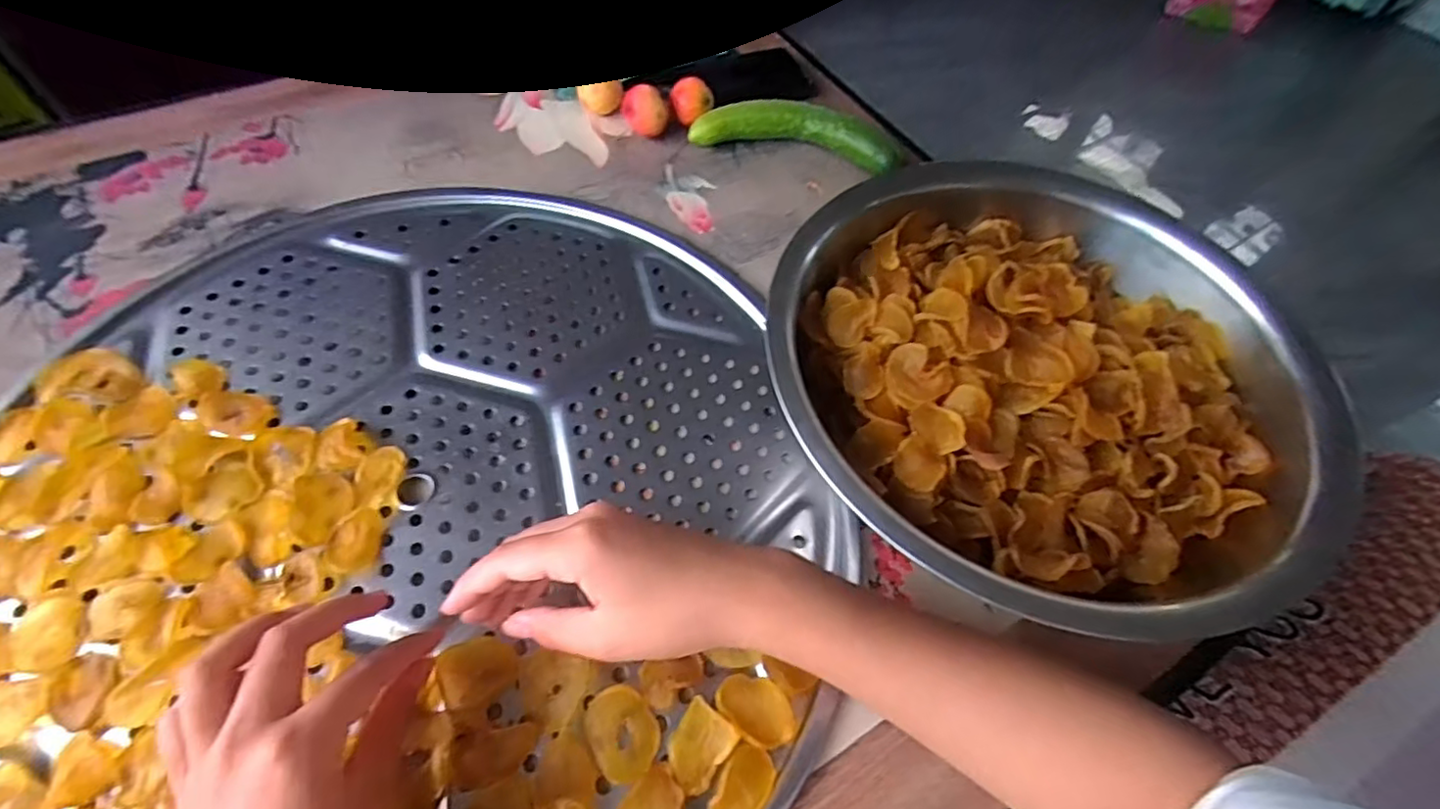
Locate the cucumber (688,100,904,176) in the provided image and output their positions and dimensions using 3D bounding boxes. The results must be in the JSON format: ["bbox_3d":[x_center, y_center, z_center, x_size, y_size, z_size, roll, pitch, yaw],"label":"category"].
[{"bbox_3d":[0.069,-0.240,0.550,0.183,0.037,0.051,15,58,6],"label":"cucumber"}]

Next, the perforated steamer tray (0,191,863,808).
[{"bbox_3d":[-0.183,0.052,0.361,0.497,0.013,0.492,24,59,11],"label":"perforated steamer tray"}]

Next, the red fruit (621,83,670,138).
[{"bbox_3d":[-0.066,-0.258,0.547,0.040,0.042,0.031,-3,58,-6],"label":"red fruit"}]

